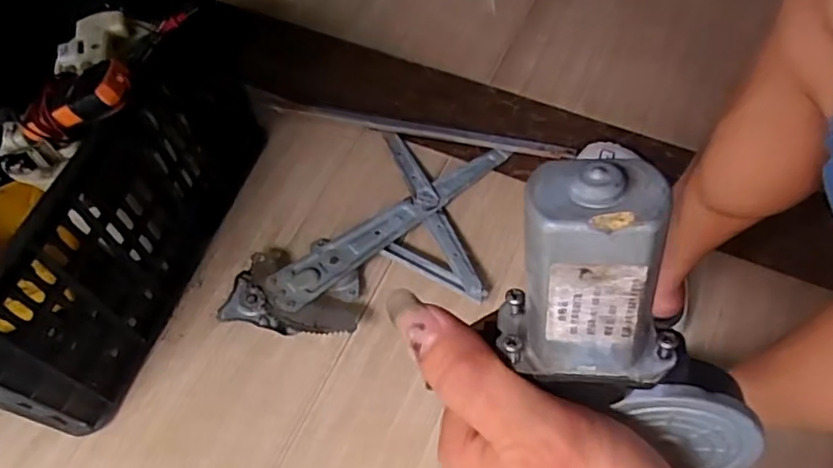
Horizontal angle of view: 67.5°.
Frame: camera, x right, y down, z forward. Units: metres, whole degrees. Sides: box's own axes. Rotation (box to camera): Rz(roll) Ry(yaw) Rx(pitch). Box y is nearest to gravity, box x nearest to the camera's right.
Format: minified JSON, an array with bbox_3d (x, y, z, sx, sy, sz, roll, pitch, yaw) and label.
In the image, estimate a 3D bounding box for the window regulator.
[{"bbox_3d":[-0.055,-0.020,0.840,0.430,0.046,0.363,11,61,8],"label":"window regulator"}]

